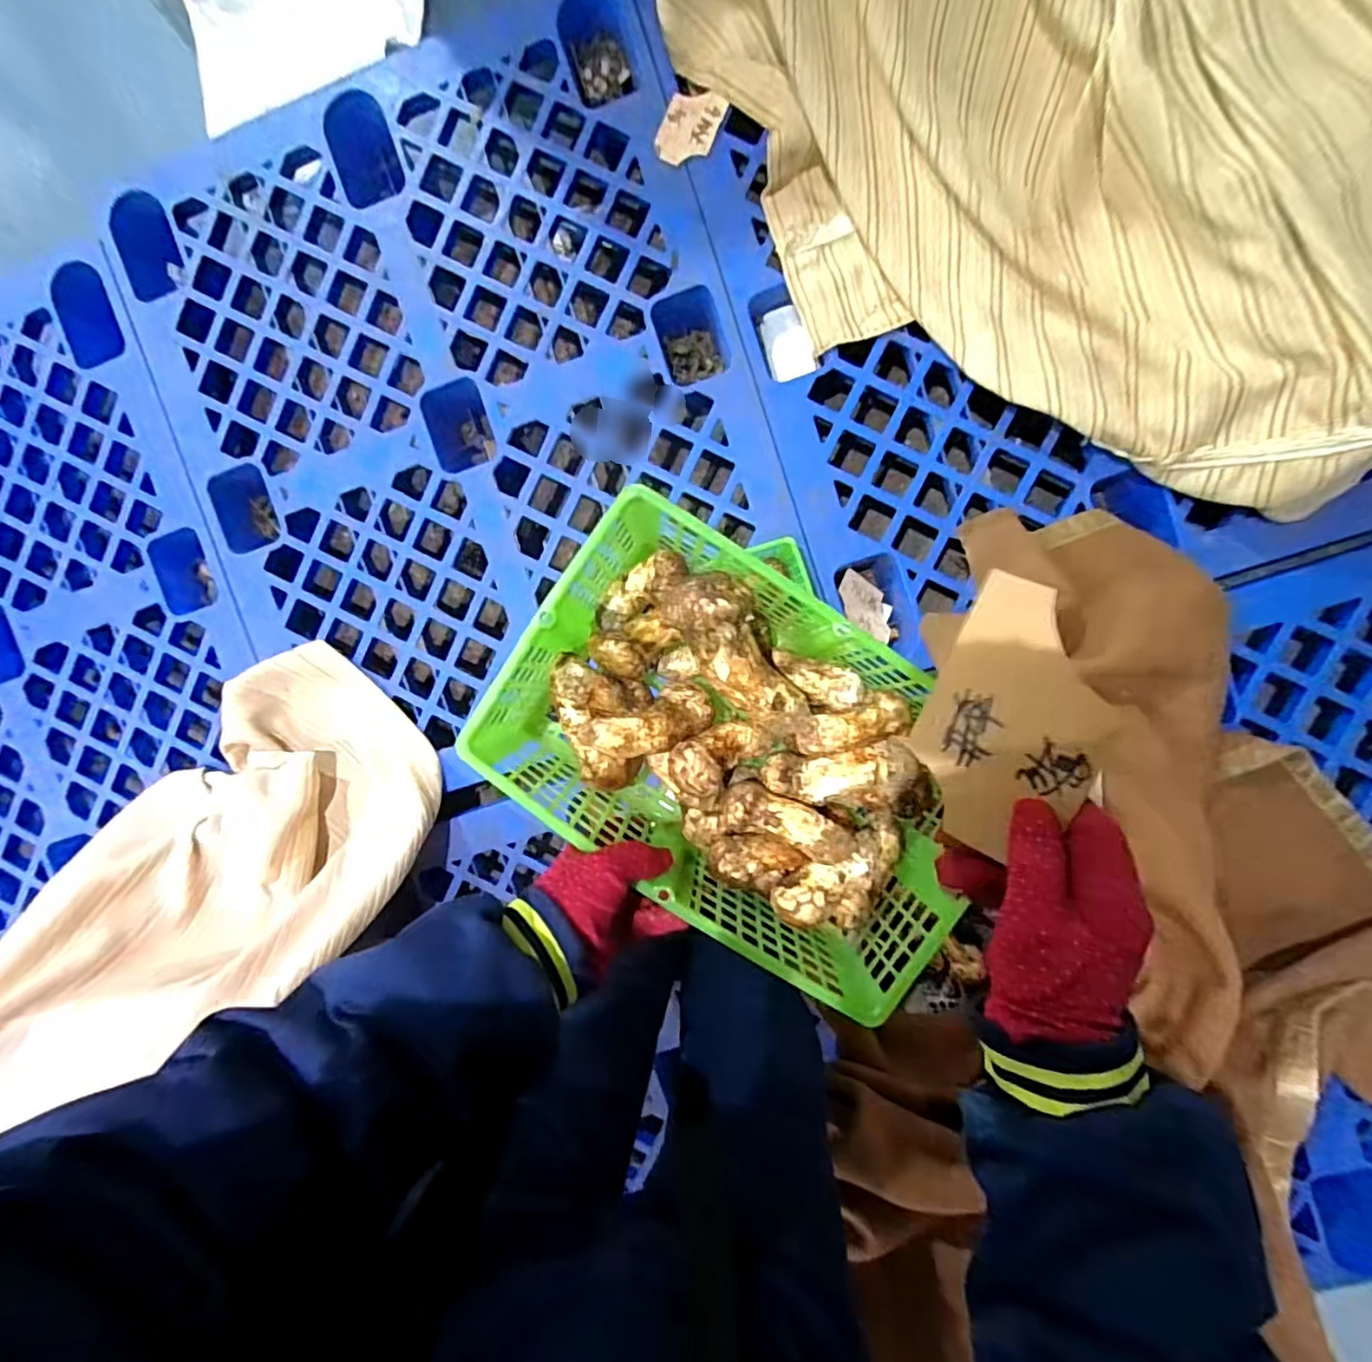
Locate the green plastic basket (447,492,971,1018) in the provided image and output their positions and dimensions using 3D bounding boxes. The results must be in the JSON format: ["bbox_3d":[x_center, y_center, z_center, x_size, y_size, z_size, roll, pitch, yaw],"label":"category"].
[{"bbox_3d":[0.046,0.050,0.447,0.332,0.094,0.213,34,95,0],"label":"green plastic basket"}]

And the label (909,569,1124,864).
[{"bbox_3d":[0.165,0.021,0.317,0.083,0.005,0.130,30,109,30],"label":"label"}]

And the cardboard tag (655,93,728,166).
[{"bbox_3d":[0.005,-0.836,0.944,0.083,0.010,0.105,27,99,3],"label":"cardboard tag"}]

